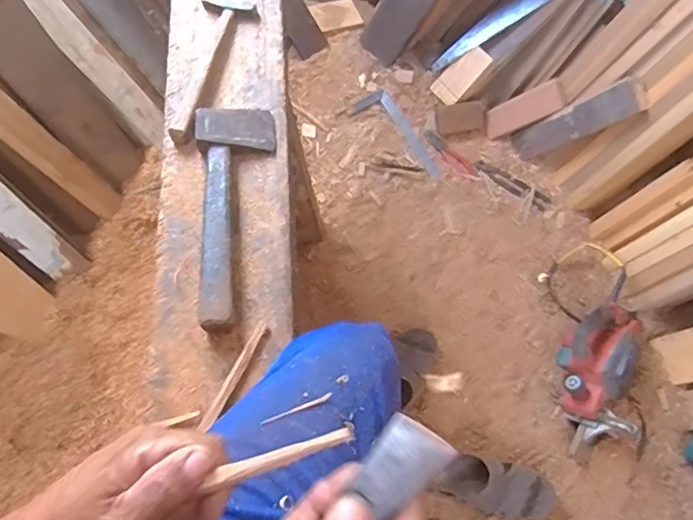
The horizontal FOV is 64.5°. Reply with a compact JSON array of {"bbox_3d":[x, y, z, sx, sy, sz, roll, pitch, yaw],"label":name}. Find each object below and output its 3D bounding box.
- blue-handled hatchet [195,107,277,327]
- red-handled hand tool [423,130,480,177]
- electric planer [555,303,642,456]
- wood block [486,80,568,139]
[{"bbox_3d":[-0.149,-0.074,0.745,0.110,0.039,0.338,-4,68,-3],"label":"blue-handled hatchet"},{"bbox_3d":[0.280,-0.287,1.493,0.047,0.014,0.177,-40,74,-16],"label":"red-handled hand tool"},{"bbox_3d":[0.565,0.251,1.214,0.187,0.123,0.352,26,69,9],"label":"electric planer"},{"bbox_3d":[0.467,-0.396,1.443,0.031,0.214,0.081,-7,81,-42],"label":"wood block"}]

